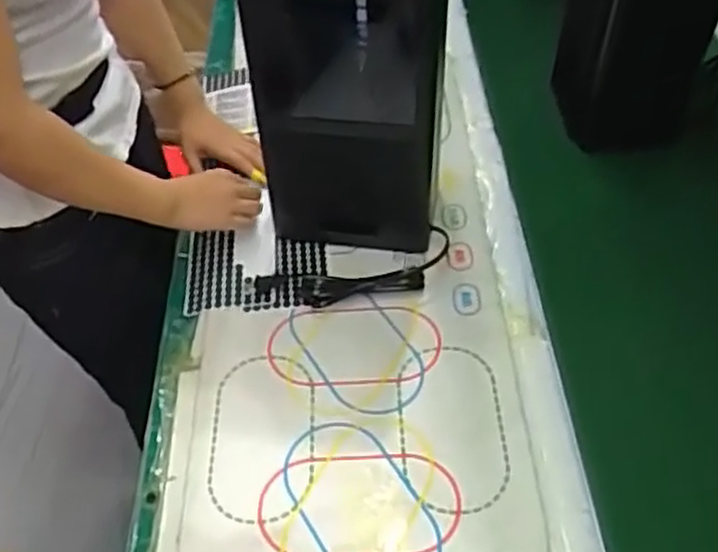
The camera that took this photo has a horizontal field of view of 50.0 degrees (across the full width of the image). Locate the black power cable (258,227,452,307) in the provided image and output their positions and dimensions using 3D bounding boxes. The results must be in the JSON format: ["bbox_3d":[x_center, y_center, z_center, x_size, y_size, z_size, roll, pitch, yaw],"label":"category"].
[{"bbox_3d":[-0.001,0.001,0.898,0.227,0.039,0.074,-12,50,-9],"label":"black power cable"}]

